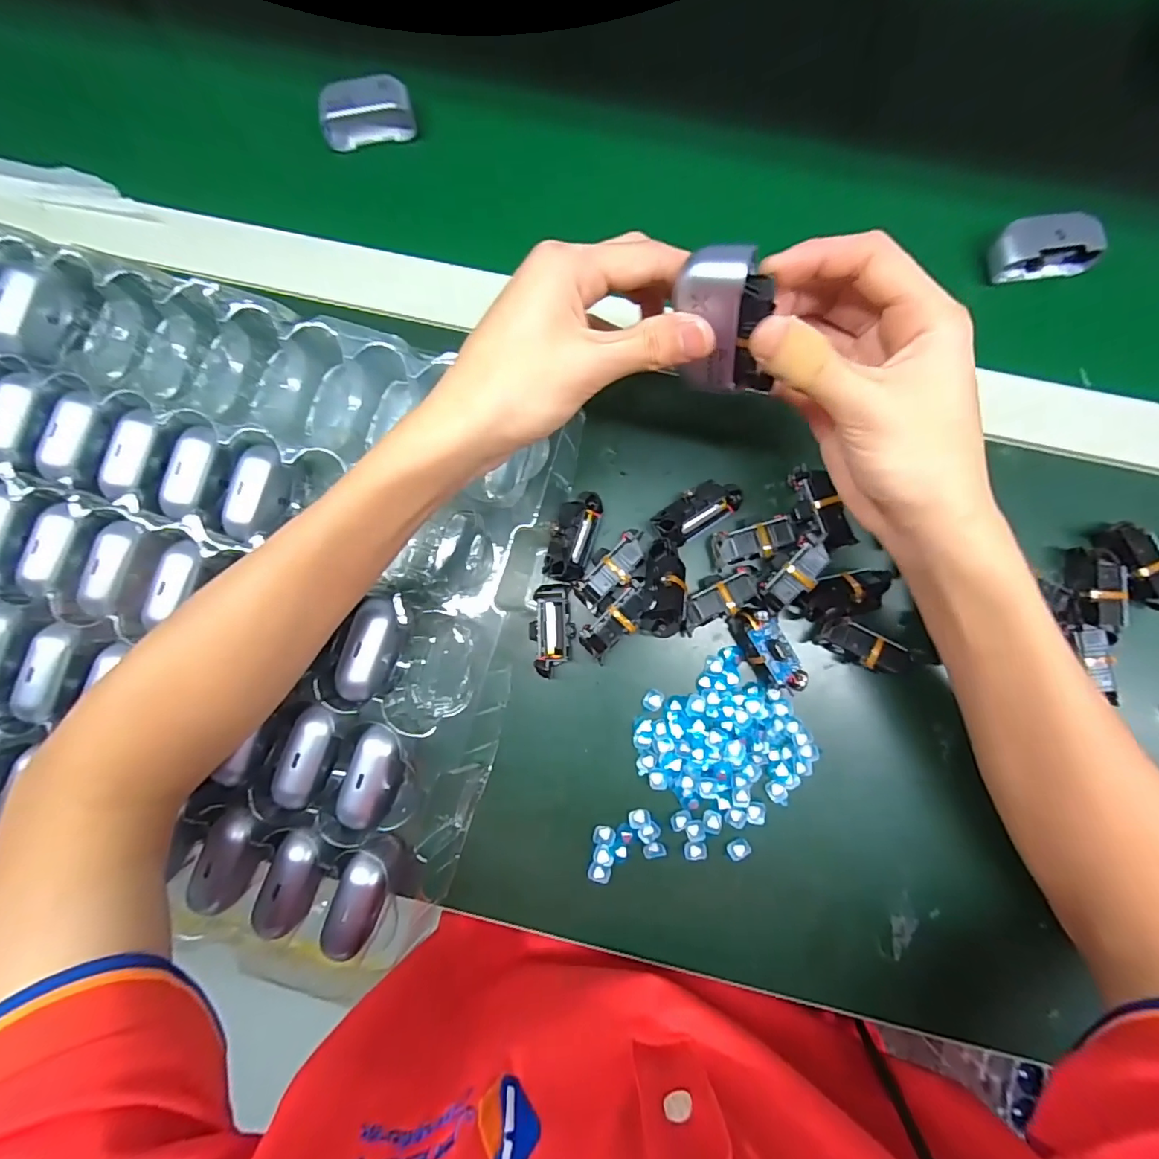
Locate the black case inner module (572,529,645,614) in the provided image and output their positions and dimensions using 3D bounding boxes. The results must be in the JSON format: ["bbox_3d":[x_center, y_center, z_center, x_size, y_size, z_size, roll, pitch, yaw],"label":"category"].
[{"bbox_3d":[0.019,-0.007,0.308,0.052,0.020,0.025,-43,85,-2],"label":"black case inner module"}]

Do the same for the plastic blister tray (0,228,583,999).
[{"bbox_3d":[-0.253,0.001,0.305,0.429,0.042,0.347,16,86,3],"label":"plastic blister tray"}]

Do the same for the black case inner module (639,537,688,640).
[{"bbox_3d":[0.049,0.003,0.292,0.025,0.018,0.056,4,72,2],"label":"black case inner module"}]

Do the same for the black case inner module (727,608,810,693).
[{"bbox_3d":[0.111,0.039,0.298,0.024,0.019,0.053,-35,85,-1],"label":"black case inner module"}]

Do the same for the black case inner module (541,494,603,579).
[{"bbox_3d":[-0.003,-0.026,0.307,0.025,0.024,0.054,15,86,3],"label":"black case inner module"}]

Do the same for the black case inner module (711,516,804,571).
[{"bbox_3d":[0.104,-0.022,0.307,0.051,0.025,0.021,-17,85,0],"label":"black case inner module"}]

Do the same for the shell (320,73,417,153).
[{"bbox_3d":[-0.140,-0.309,0.340,0.058,0.027,0.024,-6,85,1],"label":"shell"}]

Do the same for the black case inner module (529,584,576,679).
[{"bbox_3d":[-0.016,0.030,0.306,0.024,0.023,0.052,-4,85,2],"label":"black case inner module"}]

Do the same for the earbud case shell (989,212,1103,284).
[{"bbox_3d":[0.284,-0.205,0.315,0.057,0.025,0.029,-3,85,2],"label":"earbud case shell"}]

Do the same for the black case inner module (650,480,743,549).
[{"bbox_3d":[0.070,-0.040,0.307,0.054,0.025,0.024,-32,85,-1],"label":"black case inner module"}]

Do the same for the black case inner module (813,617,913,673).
[{"bbox_3d":[0.165,0.040,0.299,0.052,0.023,0.021,27,86,4],"label":"black case inner module"}]

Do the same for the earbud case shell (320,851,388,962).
[{"bbox_3d":[-0.122,0.177,0.280,0.026,0.014,0.054,16,86,3],"label":"earbud case shell"}]

